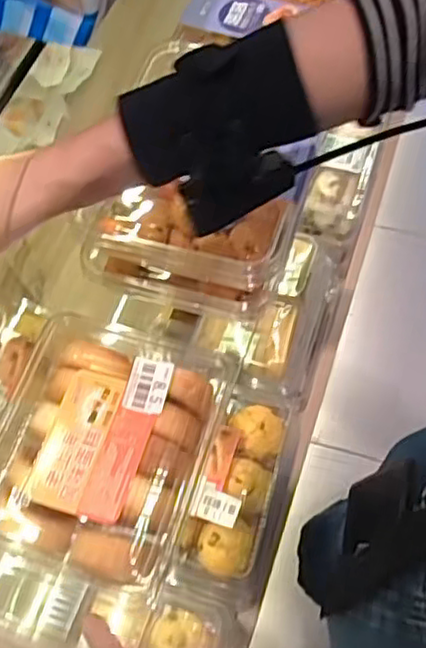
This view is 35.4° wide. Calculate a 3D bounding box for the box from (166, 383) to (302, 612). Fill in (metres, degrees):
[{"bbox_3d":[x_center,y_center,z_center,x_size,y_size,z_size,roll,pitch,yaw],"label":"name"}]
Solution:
[{"bbox_3d":[0.020,0.176,0.740,0.114,0.075,0.234,14,64,9],"label":"box"}]

